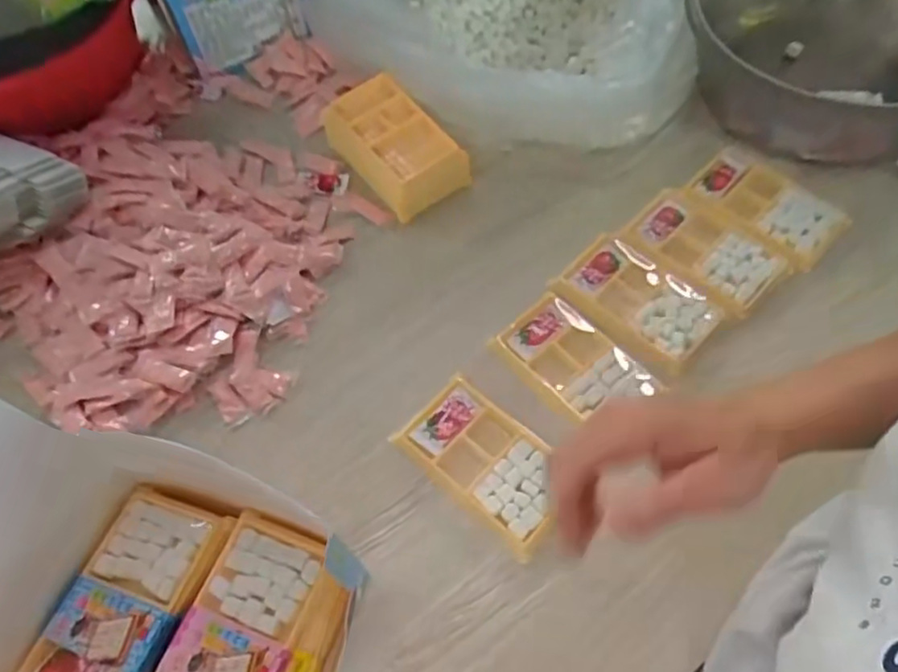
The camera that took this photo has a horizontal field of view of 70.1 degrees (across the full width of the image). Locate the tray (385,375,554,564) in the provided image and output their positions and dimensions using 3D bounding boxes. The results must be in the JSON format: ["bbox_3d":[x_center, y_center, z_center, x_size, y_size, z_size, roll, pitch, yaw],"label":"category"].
[{"bbox_3d":[0.030,0.092,0.485,0.128,0.010,0.076,38,69,22],"label":"tray"}]

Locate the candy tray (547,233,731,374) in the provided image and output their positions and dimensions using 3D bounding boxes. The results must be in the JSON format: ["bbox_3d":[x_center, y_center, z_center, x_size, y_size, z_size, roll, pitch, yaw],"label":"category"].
[{"bbox_3d":[0.159,-0.036,0.540,0.132,0.021,0.084,40,69,22],"label":"candy tray"}]

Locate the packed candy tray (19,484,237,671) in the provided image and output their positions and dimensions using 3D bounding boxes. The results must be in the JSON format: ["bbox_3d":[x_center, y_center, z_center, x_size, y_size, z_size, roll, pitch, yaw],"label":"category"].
[{"bbox_3d":[-0.198,0.163,0.392,0.077,0.016,0.135,15,62,11],"label":"packed candy tray"}]

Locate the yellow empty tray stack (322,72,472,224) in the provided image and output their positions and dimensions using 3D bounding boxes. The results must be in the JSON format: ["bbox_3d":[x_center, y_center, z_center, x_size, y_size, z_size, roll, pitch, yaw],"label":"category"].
[{"bbox_3d":[-0.053,-0.184,0.618,0.078,0.050,0.149,-33,64,-15],"label":"yellow empty tray stack"}]

